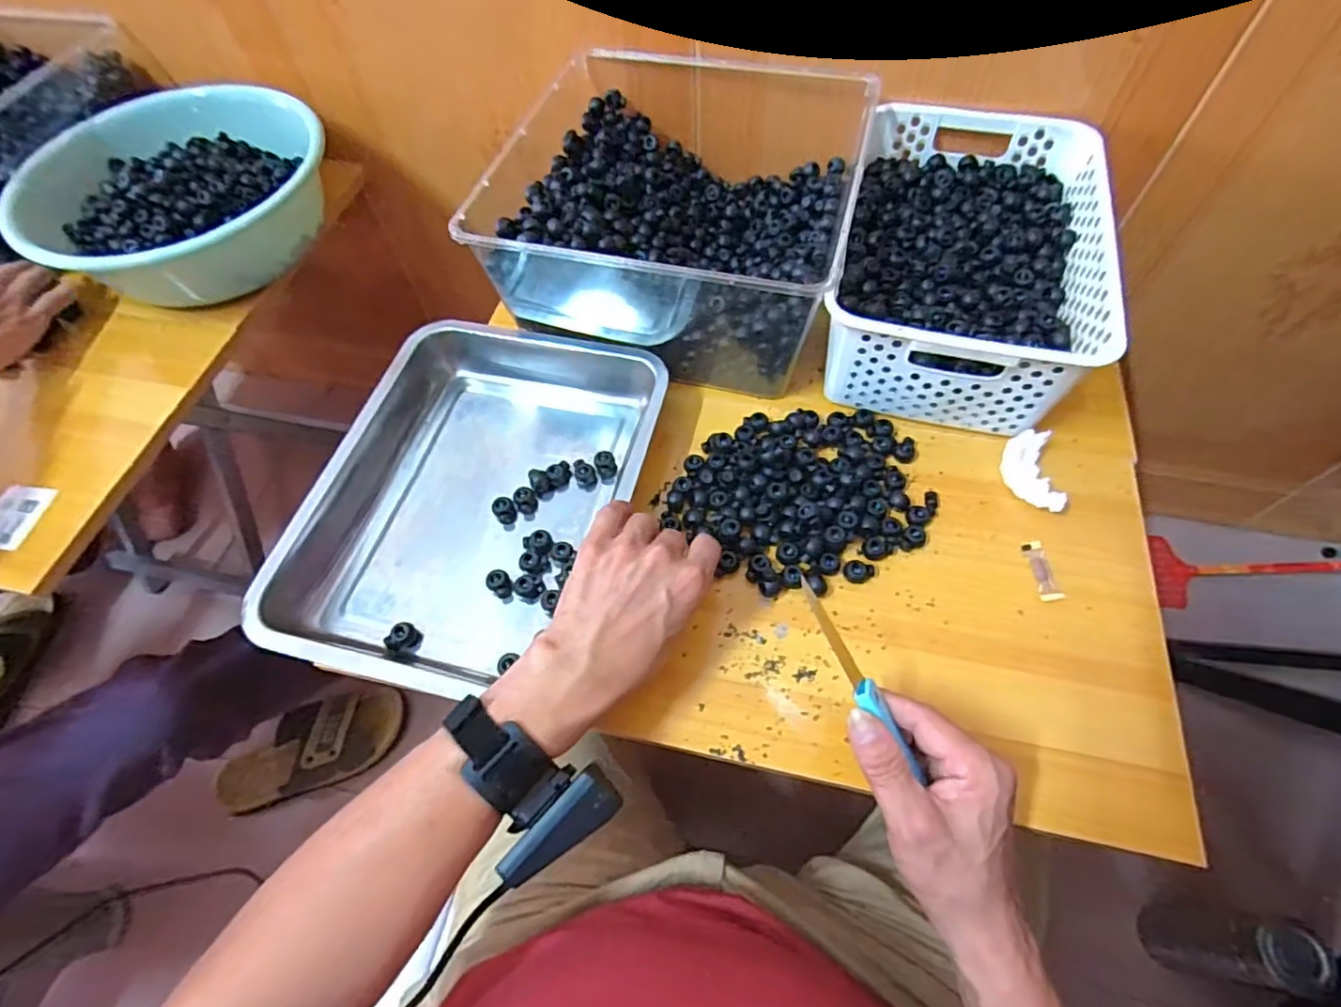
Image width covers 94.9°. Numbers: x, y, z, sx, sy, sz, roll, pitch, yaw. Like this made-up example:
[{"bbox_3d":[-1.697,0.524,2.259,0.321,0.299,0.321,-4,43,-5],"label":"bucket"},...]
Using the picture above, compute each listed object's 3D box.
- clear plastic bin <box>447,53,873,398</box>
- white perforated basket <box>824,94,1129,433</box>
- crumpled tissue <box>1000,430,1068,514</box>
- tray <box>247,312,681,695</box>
[{"bbox_3d":[0.013,-0.274,0.583,0.287,0.123,0.310,13,62,11],"label":"clear plastic bin"},{"bbox_3d":[0.258,-0.215,0.543,0.201,0.092,0.303,14,62,11],"label":"white perforated basket"},{"bbox_3d":[0.286,-0.023,0.486,0.032,0.024,0.066,-5,60,1],"label":"crumpled tissue"},{"bbox_3d":[-0.147,-0.012,0.502,0.241,0.060,0.323,11,61,10],"label":"tray"}]

